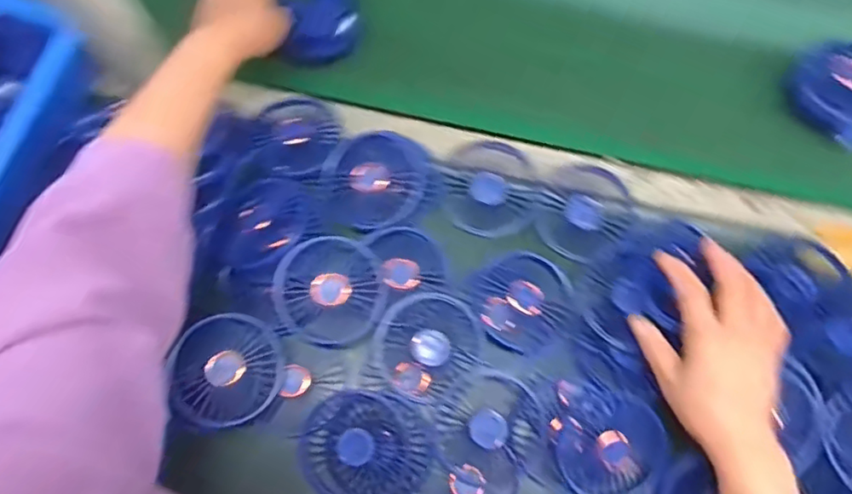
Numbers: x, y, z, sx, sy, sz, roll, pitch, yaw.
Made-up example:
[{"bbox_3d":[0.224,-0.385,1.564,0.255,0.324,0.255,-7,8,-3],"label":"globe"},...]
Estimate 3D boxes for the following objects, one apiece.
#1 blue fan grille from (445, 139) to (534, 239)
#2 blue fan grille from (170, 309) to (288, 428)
[{"bbox_3d":[0.059,-0.056,0.553,0.083,0.011,0.091,0,72,-1],"label":"blue fan grille"},{"bbox_3d":[-0.160,0.101,0.484,0.082,0.010,0.089,15,81,-17],"label":"blue fan grille"}]

